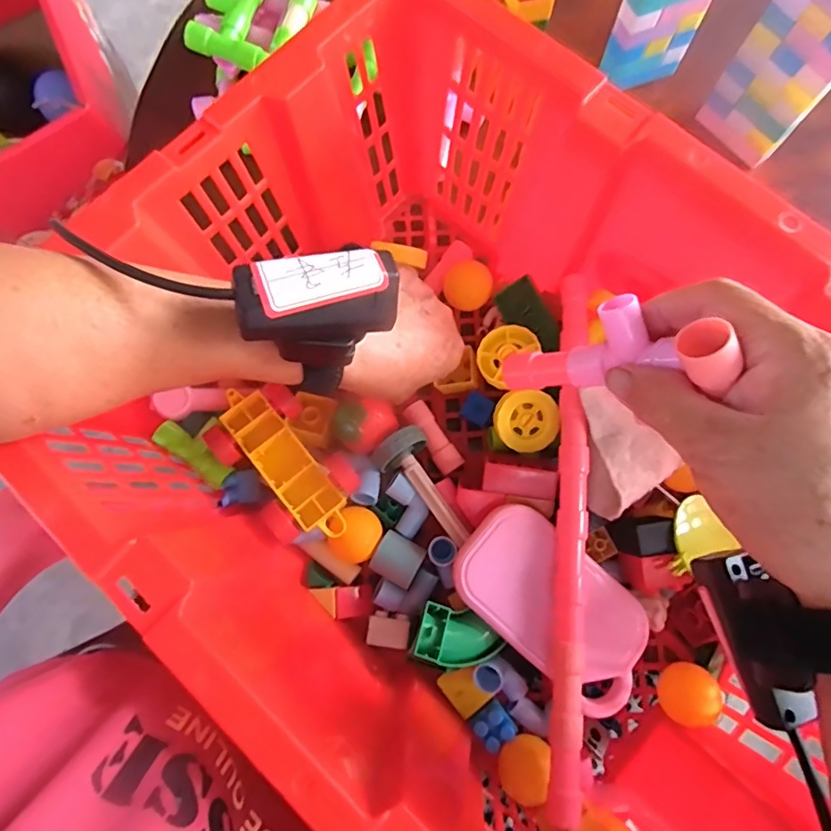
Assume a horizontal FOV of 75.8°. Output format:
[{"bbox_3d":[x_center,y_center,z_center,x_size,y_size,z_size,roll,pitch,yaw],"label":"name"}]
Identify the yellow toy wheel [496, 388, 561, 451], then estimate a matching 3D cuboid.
[{"bbox_3d":[0.076,0.003,0.371,0.043,0.017,0.042,37,89,-13],"label":"yellow toy wheel"}]

